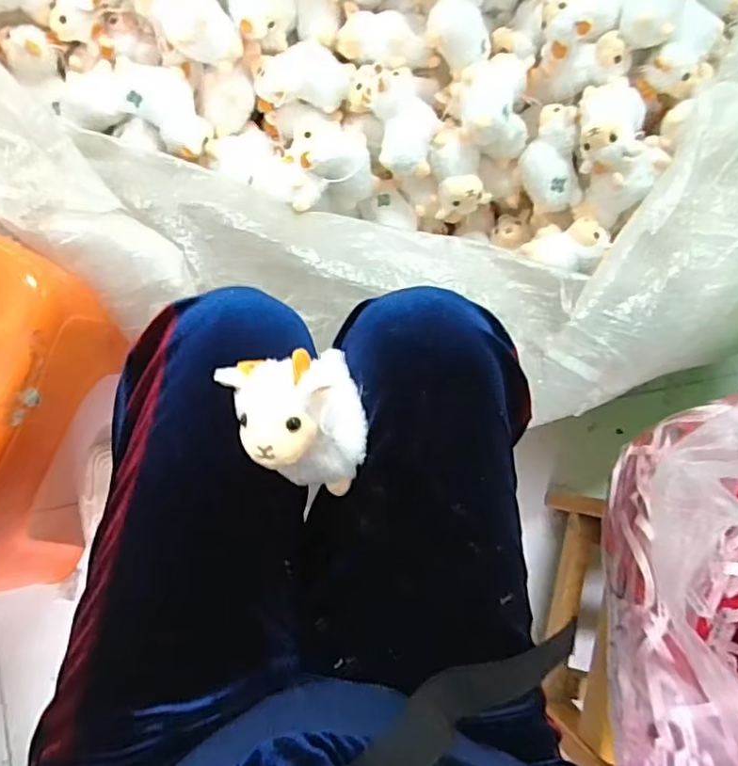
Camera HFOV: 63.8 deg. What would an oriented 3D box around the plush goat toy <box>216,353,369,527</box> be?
[{"bbox_3d":[-0.040,0.025,0.355,0.083,0.075,0.095,-17,86,-9],"label":"plush goat toy"}]

